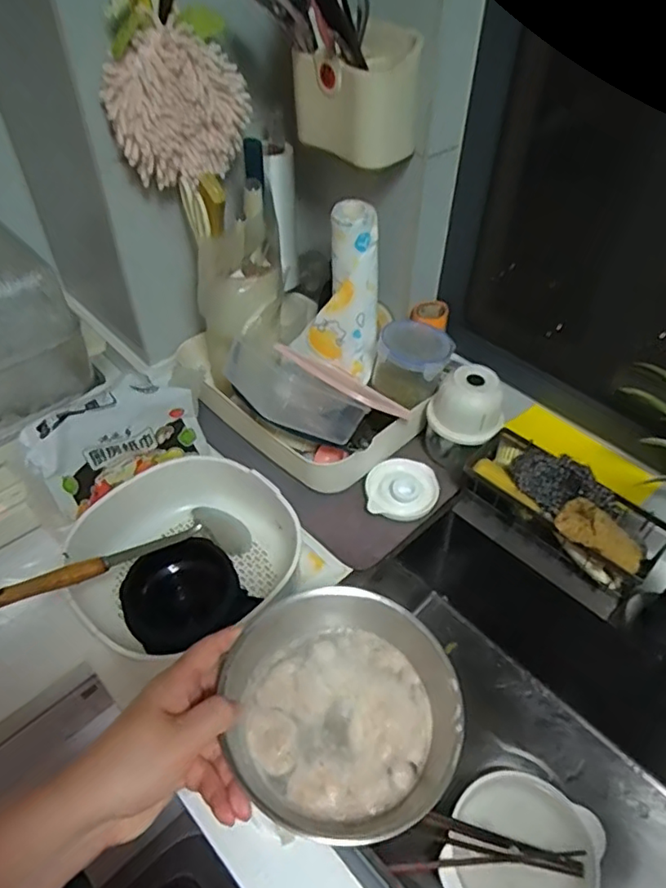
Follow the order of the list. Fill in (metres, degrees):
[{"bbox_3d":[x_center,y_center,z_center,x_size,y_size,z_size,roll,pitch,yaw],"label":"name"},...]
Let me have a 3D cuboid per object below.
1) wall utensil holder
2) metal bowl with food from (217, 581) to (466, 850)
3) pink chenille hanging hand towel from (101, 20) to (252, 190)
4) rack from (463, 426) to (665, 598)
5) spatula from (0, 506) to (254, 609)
[{"bbox_3d":[0.026,-0.406,0.682,0.084,0.119,0.130,-31,55,-26],"label":"wall utensil holder"},{"bbox_3d":[0.008,0.187,0.423,0.159,0.057,0.157,0,47,0],"label":"metal bowl with food"},{"bbox_3d":[-0.175,-0.384,0.677,0.158,0.149,0.042,-35,56,-28],"label":"pink chenille hanging hand towel"},{"bbox_3d":[0.274,0.075,0.713,0.114,0.081,0.234,-35,56,-28],"label":"rack"},{"bbox_3d":[-0.218,0.118,0.638,0.287,0.029,0.073,-11,44,-42],"label":"spatula"}]

